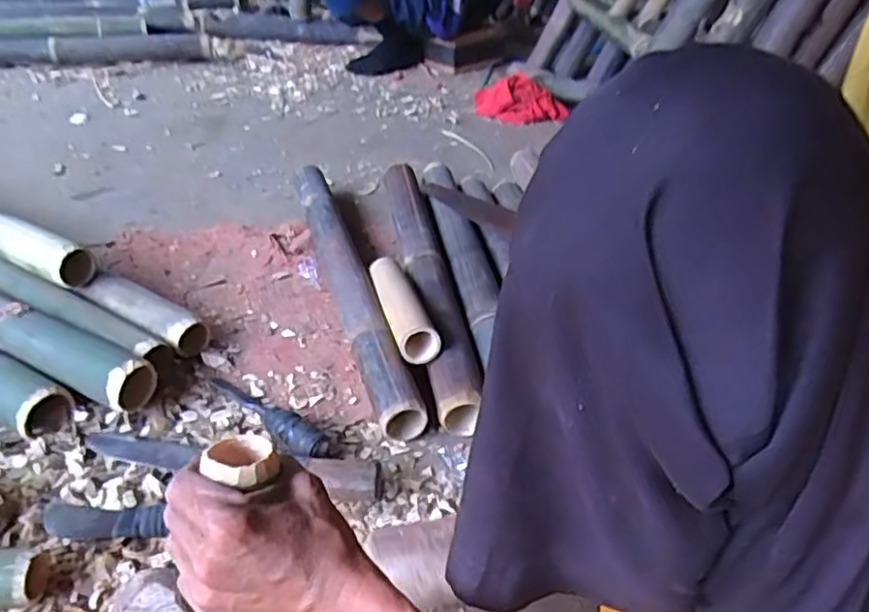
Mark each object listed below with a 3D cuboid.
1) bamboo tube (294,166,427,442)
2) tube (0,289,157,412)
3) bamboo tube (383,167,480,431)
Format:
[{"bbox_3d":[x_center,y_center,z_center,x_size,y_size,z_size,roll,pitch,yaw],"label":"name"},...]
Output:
[{"bbox_3d":[-0.136,-0.059,0.940,0.062,0.063,0.634,-8,38,-17],"label":"bamboo tube"},{"bbox_3d":[-0.614,-0.004,0.831,0.662,0.071,0.069,21,39,21],"label":"tube"},{"bbox_3d":[-0.015,-0.059,0.950,0.069,0.071,0.595,-3,36,-10],"label":"bamboo tube"}]

